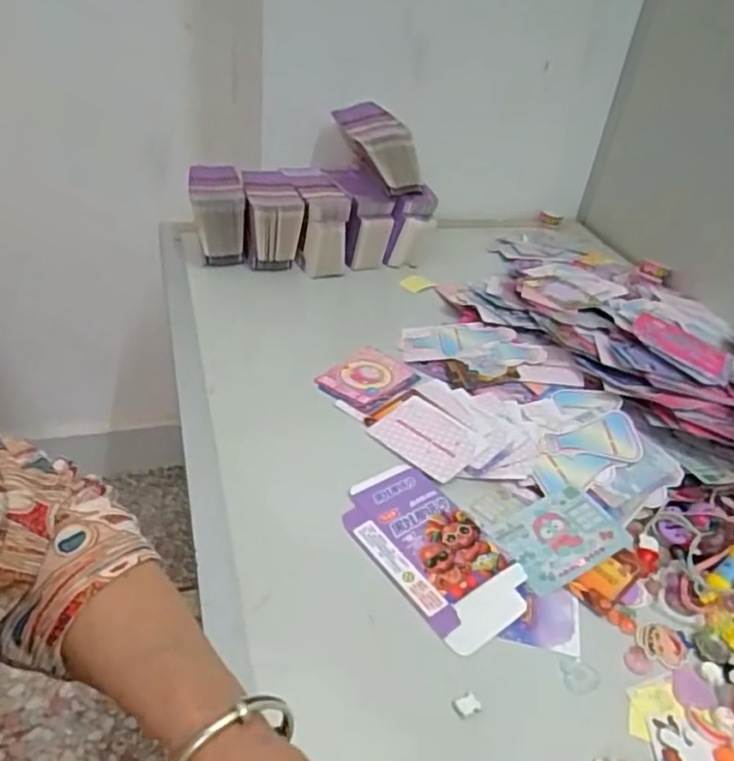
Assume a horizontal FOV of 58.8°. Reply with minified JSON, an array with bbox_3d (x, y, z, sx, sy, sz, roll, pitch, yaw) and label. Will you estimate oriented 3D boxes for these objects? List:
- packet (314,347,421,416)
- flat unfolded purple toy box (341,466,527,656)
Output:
[{"bbox_3d":[0.003,-0.001,0.625,0.075,0.006,0.089,27,41,26],"label":"packet"},{"bbox_3d":[0.046,0.120,0.467,0.084,0.006,0.146,-20,44,-32],"label":"flat unfolded purple toy box"}]

